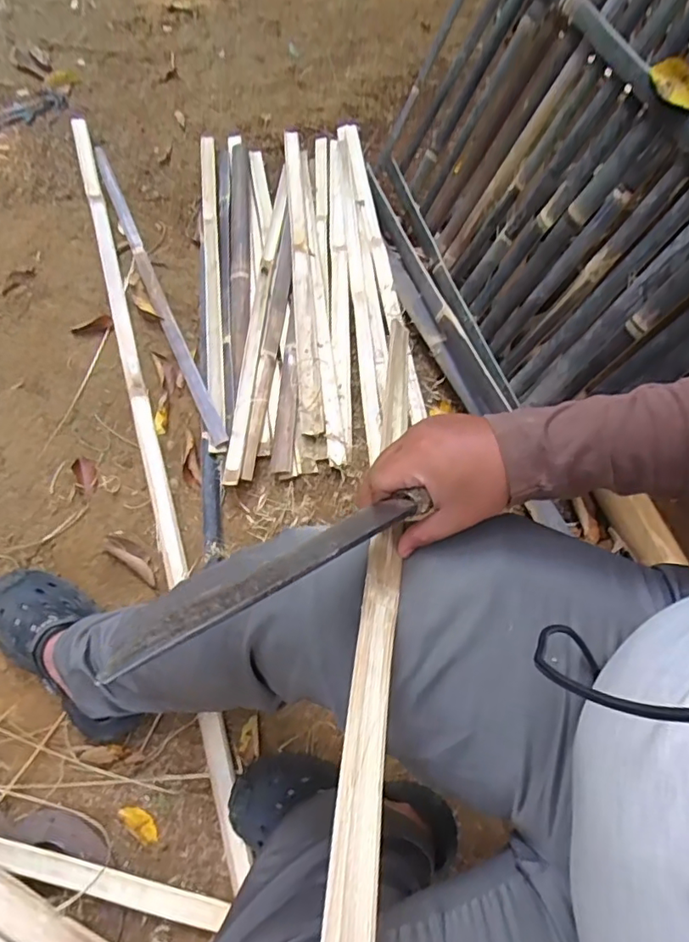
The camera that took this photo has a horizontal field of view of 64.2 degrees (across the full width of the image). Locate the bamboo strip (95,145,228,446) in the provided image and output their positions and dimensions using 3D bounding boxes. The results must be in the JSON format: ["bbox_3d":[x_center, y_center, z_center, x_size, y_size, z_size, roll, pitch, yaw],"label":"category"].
[{"bbox_3d":[-0.403,-0.400,1.128,0.040,0.016,0.862,-23,66,-10],"label":"bamboo strip"}]

